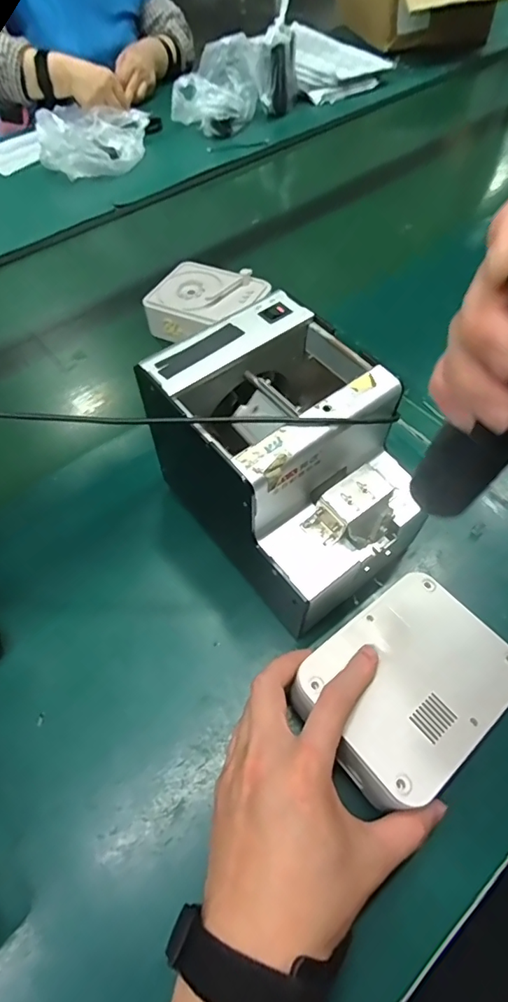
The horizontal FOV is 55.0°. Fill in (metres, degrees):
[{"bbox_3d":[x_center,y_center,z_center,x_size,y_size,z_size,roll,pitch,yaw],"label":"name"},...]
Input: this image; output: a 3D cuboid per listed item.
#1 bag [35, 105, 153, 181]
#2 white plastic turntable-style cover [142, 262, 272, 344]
[{"bbox_3d":[-0.272,-0.634,0.841,0.159,0.082,0.202,-2,56,2],"label":"bag"},{"bbox_3d":[-0.056,-0.228,0.569,0.113,0.046,0.096,24,61,18],"label":"white plastic turntable-style cover"}]

